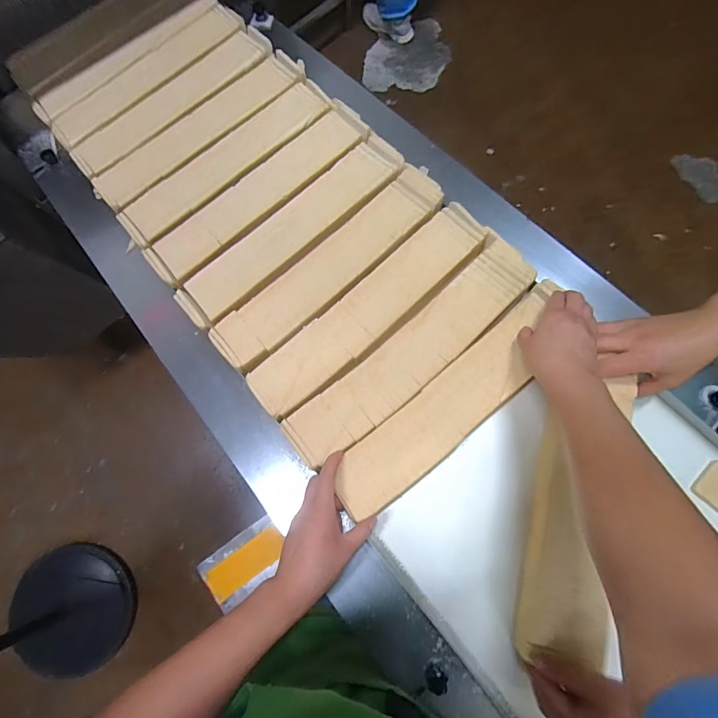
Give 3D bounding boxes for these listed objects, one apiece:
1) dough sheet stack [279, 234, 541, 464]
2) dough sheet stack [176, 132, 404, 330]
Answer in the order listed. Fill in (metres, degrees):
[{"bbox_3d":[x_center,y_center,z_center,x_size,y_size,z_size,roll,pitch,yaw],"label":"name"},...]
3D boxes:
[{"bbox_3d":[0.075,-0.015,0.518,0.387,0.021,0.086,-43,82,-8],"label":"dough sheet stack"},{"bbox_3d":[-0.097,-0.194,0.591,0.383,0.026,0.095,-41,82,-8],"label":"dough sheet stack"}]

